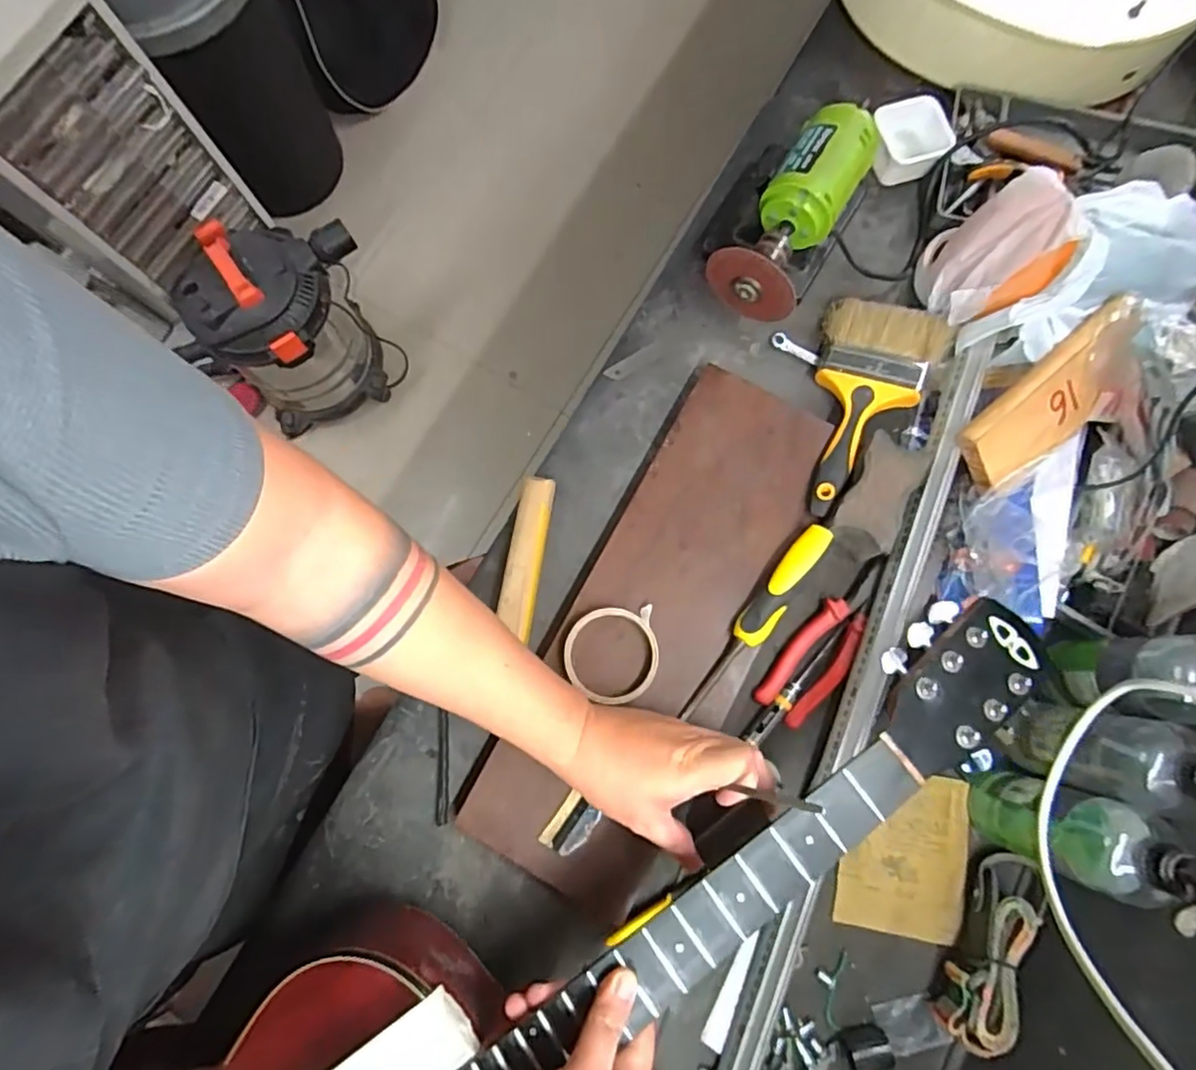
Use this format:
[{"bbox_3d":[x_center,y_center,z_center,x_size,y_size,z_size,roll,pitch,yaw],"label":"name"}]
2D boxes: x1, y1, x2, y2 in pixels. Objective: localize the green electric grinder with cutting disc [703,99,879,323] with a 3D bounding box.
[{"bbox_3d":[0.175,-0.317,0.629,0.123,0.121,0.205,29,81,5],"label":"green electric grinder with cutting disc"}]

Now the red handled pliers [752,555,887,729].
[{"bbox_3d":[0.220,0.096,0.595,0.056,0.021,0.178,39,82,7],"label":"red handled pliers"}]

